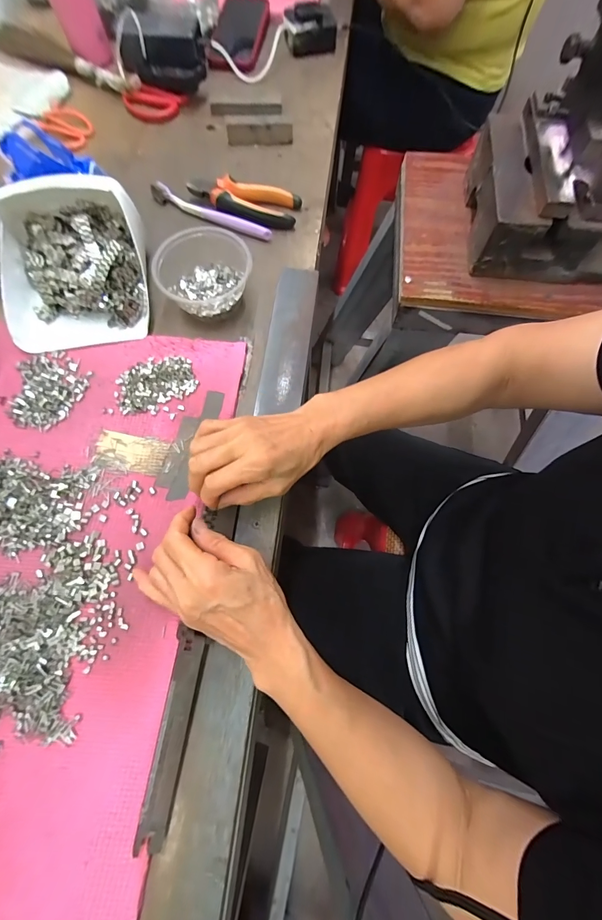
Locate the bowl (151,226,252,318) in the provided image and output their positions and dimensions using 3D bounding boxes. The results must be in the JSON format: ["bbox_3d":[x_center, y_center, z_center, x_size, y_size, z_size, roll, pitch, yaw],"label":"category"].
[{"bbox_3d":[-0.111,-0.217,0.413,0.108,0.047,0.099,1,72,-2],"label":"bowl"}]

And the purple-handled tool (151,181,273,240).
[{"bbox_3d":[-0.123,-0.335,0.476,0.181,0.014,0.016,26,73,6],"label":"purple-handled tool"}]

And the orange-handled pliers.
[{"bbox_3d":[-0.078,-0.346,0.476,0.148,0.023,0.053,11,72,1],"label":"orange-handled pliers"}]

